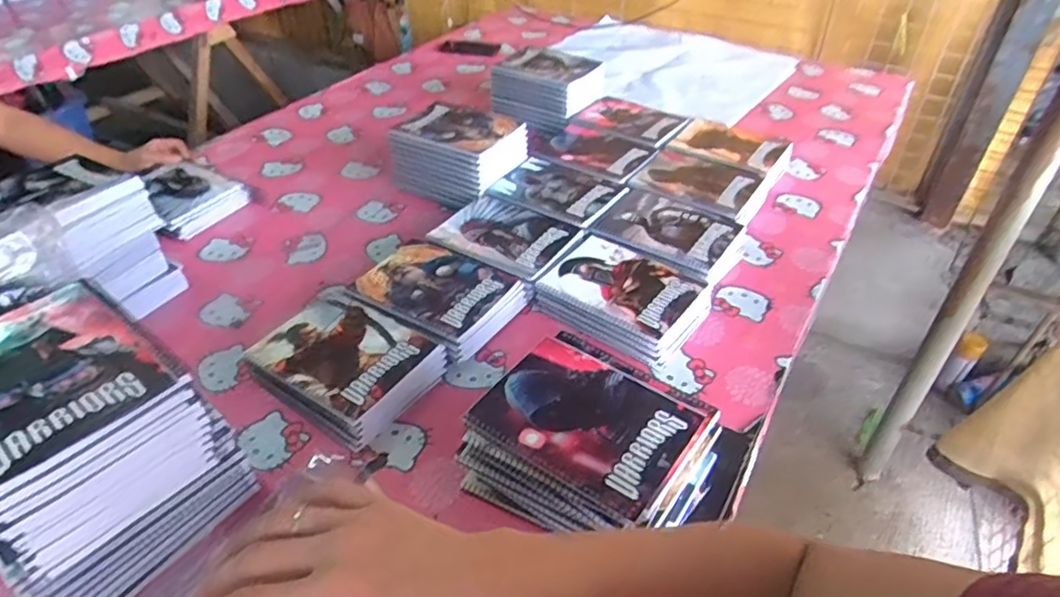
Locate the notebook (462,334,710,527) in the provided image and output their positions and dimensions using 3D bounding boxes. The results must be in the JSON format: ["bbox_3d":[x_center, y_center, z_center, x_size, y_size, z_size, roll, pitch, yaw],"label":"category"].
[{"bbox_3d":[0.055,0.118,0.635,0.198,0.012,0.148,26,46,27],"label":"notebook"}]

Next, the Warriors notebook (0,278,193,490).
[{"bbox_3d":[-0.406,0.060,0.527,0.189,0.017,0.161,29,47,29],"label":"Warriors notebook"}]

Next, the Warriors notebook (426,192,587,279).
[{"bbox_3d":[-0.035,-0.107,0.993,0.192,0.006,0.163,23,45,25],"label":"Warriors notebook"}]

